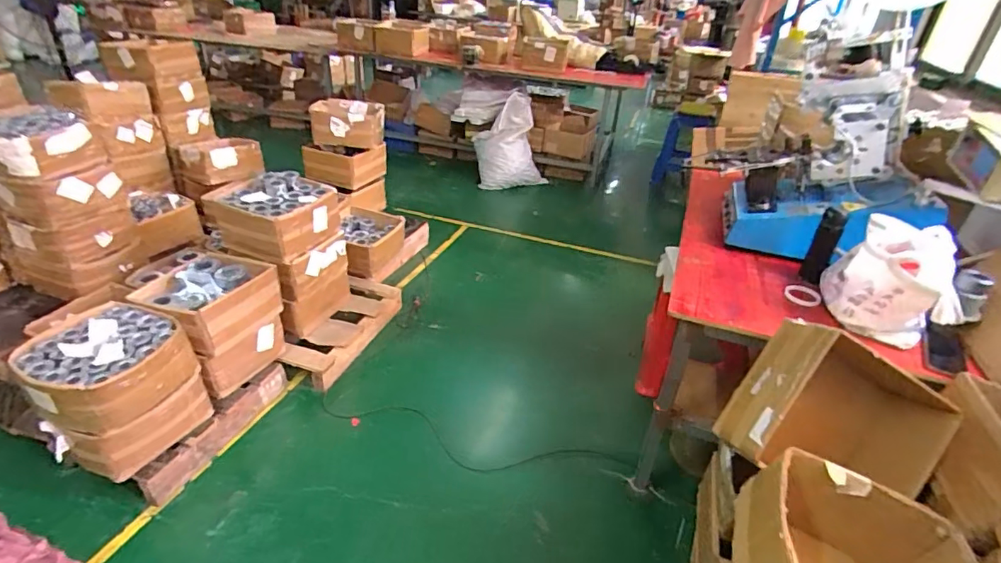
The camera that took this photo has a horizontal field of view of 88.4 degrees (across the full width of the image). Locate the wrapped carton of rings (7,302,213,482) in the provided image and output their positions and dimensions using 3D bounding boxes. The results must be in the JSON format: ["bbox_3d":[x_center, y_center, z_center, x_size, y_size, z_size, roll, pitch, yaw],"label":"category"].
[{"bbox_3d":[-1.117,0.296,1.493,0.394,0.299,0.350,18,35,22],"label":"wrapped carton of rings"}]

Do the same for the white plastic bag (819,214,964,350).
[{"bbox_3d":[0.931,-0.001,1.222,0.217,0.232,0.226,10,33,9],"label":"white plastic bag"}]

